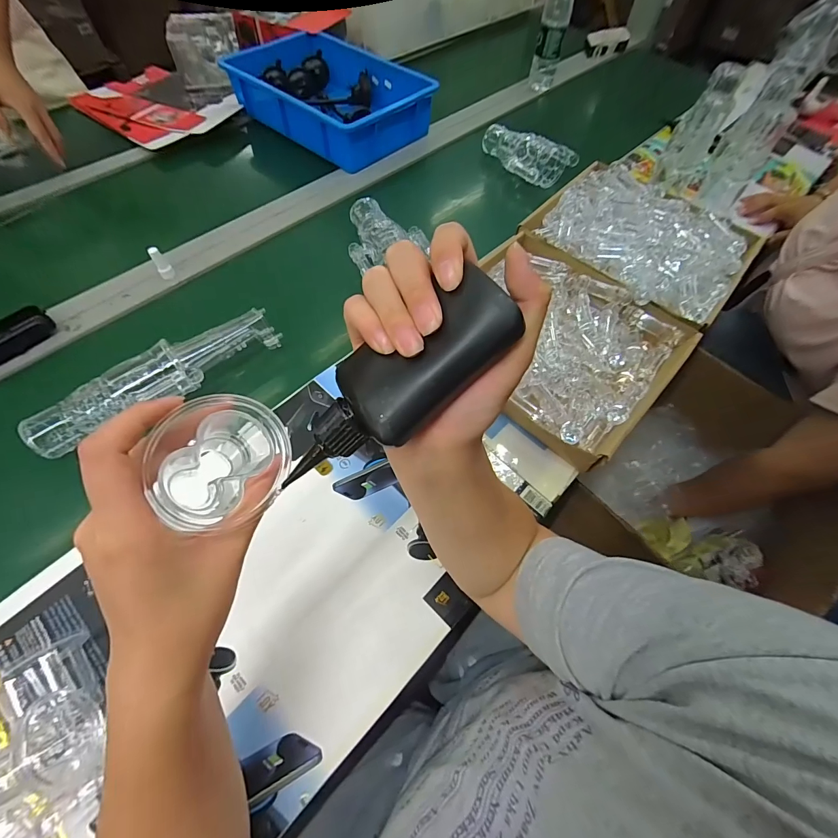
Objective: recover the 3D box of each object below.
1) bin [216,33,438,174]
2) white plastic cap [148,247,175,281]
[{"bbox_3d":[-0.191,-0.723,0.855,0.406,0.078,0.287,38,66,17],"label":"bin"},{"bbox_3d":[-0.407,-0.246,0.605,0.021,0.049,0.021,-34,67,-19],"label":"white plastic cap"}]

